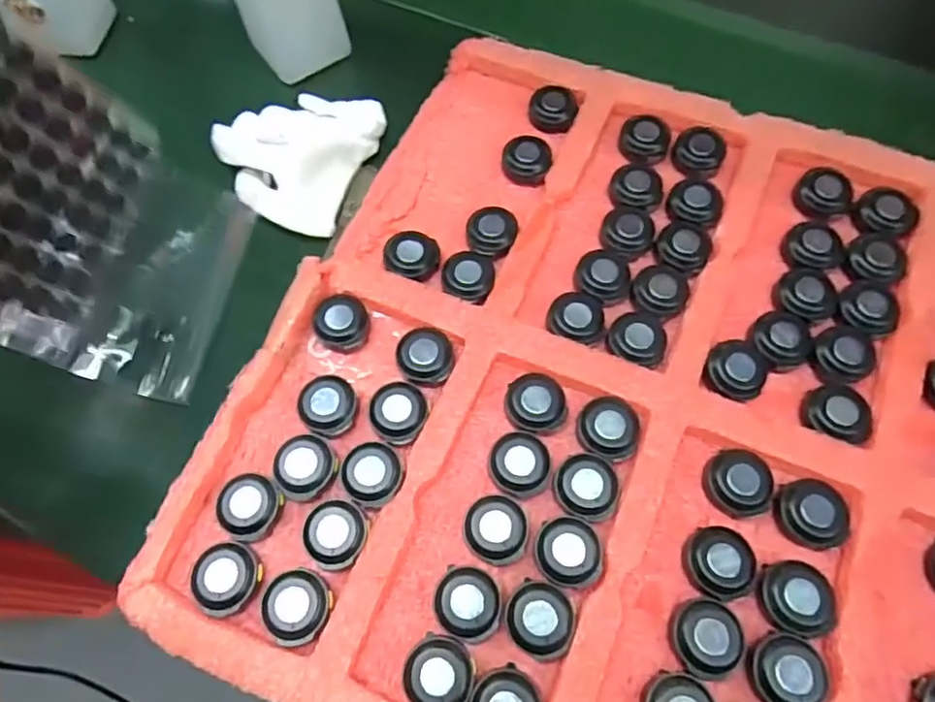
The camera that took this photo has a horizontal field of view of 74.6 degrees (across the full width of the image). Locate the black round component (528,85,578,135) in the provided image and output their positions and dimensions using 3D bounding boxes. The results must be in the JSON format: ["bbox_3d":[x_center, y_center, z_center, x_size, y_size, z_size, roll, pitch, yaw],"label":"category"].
[{"bbox_3d":[0.053,-0.149,0.375,0.029,0.011,0.028,-1,67,2],"label":"black round component"}]

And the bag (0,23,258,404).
[{"bbox_3d":[-0.195,-0.060,0.321,0.028,0.184,0.137,9,76,22],"label":"bag"}]

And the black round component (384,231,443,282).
[{"bbox_3d":[-0.030,-0.052,0.335,0.029,0.011,0.025,16,68,9],"label":"black round component"}]

